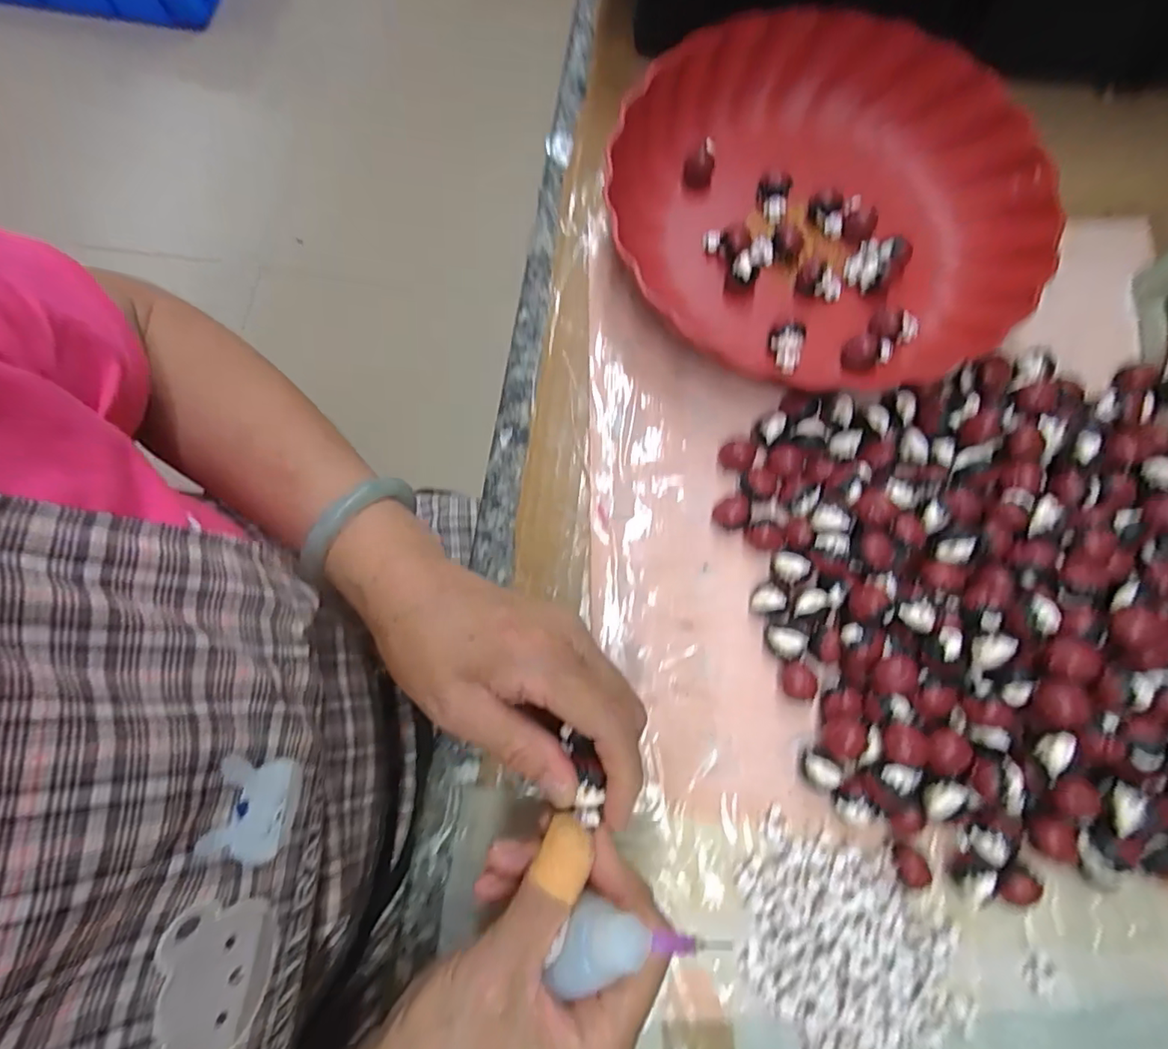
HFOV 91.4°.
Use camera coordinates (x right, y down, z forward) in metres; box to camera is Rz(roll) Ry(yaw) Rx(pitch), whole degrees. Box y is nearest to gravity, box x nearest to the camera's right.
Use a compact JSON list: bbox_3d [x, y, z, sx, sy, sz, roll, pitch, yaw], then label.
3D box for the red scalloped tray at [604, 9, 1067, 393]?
[{"bbox_3d":[0.141,-0.188,0.339,0.233,0.045,0.244,-44,80,-9],"label":"red scalloped tray"}]

